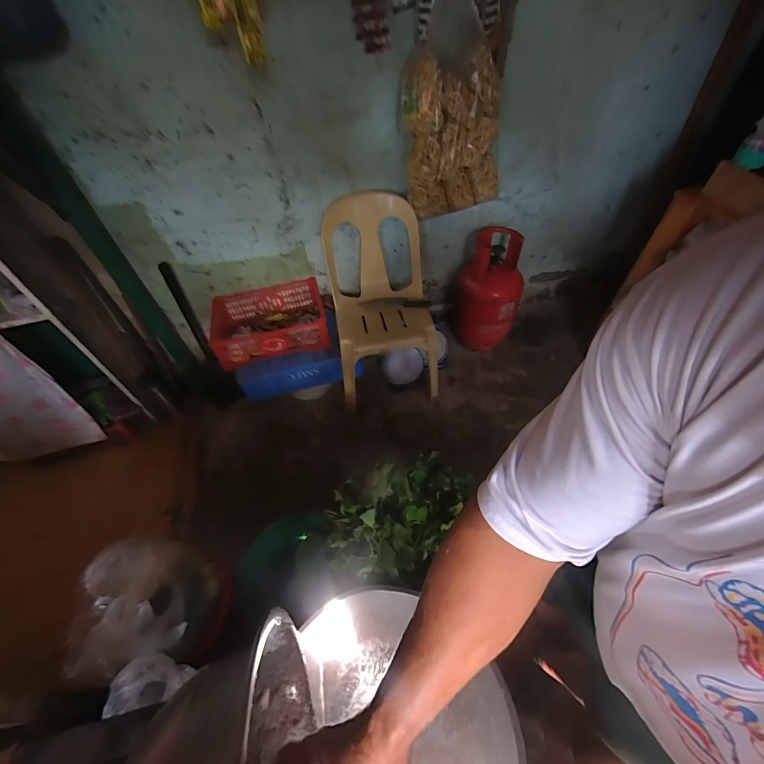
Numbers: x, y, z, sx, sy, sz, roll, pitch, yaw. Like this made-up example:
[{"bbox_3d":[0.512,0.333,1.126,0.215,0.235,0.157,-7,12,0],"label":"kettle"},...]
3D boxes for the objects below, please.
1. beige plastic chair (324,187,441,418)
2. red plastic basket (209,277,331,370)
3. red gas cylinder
[{"bbox_3d":[-0.004,-0.320,1.430,0.408,0.680,0.452,-8,50,-1],"label":"beige plastic chair"},{"bbox_3d":[-0.485,-0.254,1.470,0.475,0.149,0.321,-14,50,-6],"label":"red plastic basket"},{"bbox_3d":[0.482,-0.391,1.588,0.277,0.504,0.261,10,52,14],"label":"red gas cylinder"}]

